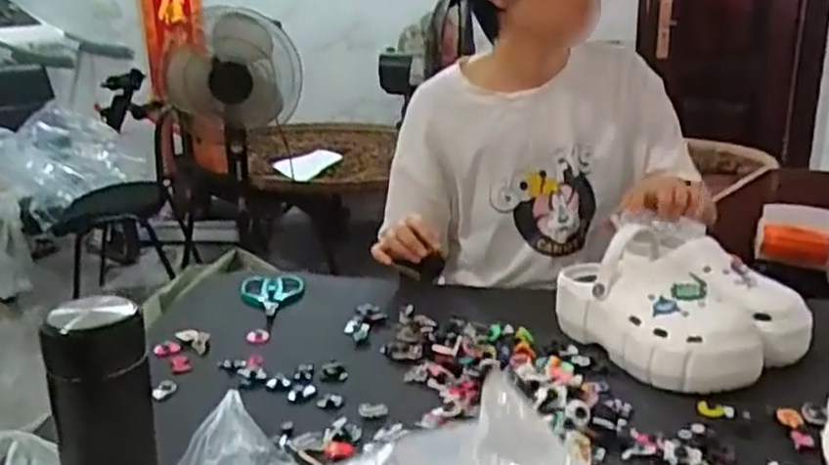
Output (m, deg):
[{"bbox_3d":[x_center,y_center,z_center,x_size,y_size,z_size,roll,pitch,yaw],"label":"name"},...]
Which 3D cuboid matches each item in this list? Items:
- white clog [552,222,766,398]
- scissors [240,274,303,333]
[{"bbox_3d":[0.271,0.079,0.842,0.111,0.123,0.228,-9,20,-25],"label":"white clog"},{"bbox_3d":[-0.188,0.090,0.995,0.085,0.014,0.159,-4,18,-10],"label":"scissors"}]

